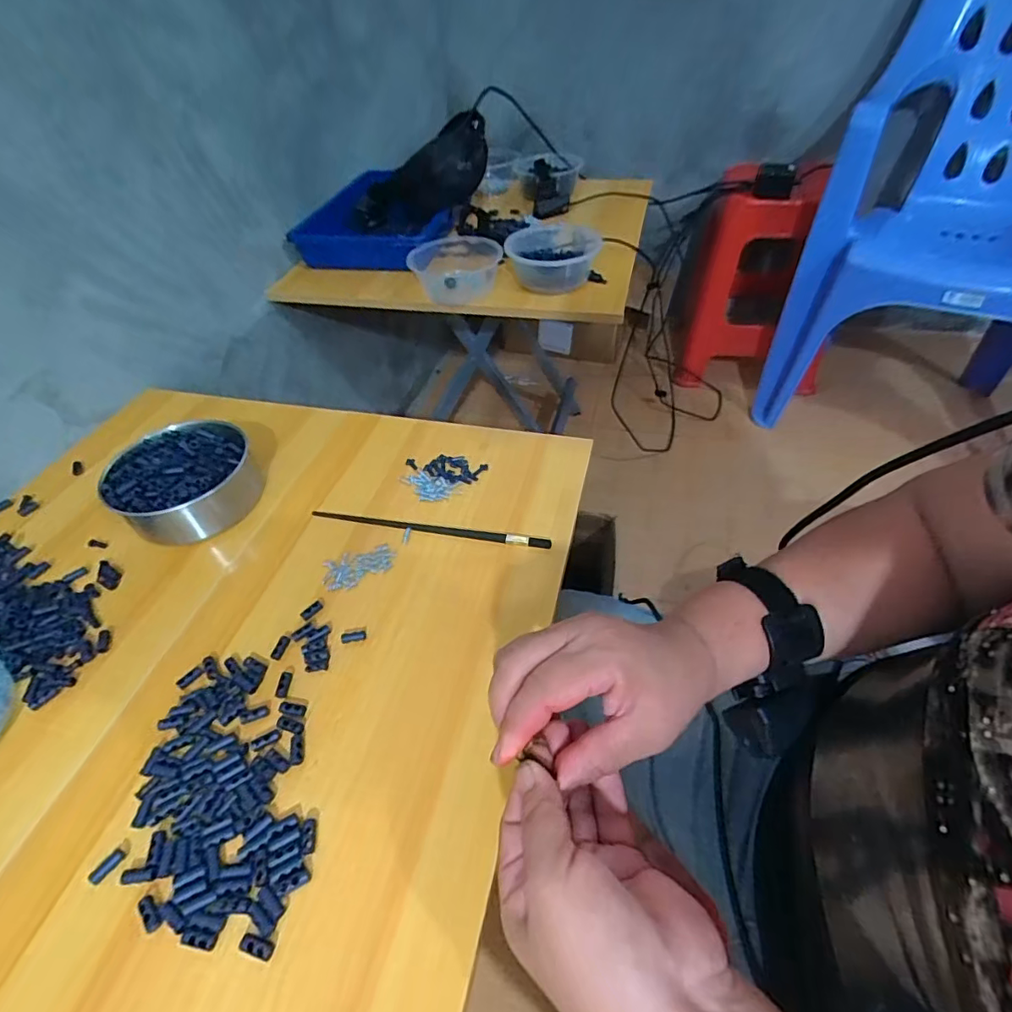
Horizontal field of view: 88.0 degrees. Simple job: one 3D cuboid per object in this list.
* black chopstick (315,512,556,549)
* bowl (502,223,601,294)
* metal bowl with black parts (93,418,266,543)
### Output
[{"bbox_3d":[-0.072,0.019,0.482,0.226,0.004,0.010,7,47,12],"label":"black chopstick"},{"bbox_3d":[0.069,-0.366,0.771,0.132,0.063,0.145,-3,46,3],"label":"bowl"},{"bbox_3d":[-0.308,-0.025,0.506,0.118,0.054,0.111,-3,46,3],"label":"metal bowl with black parts"}]

